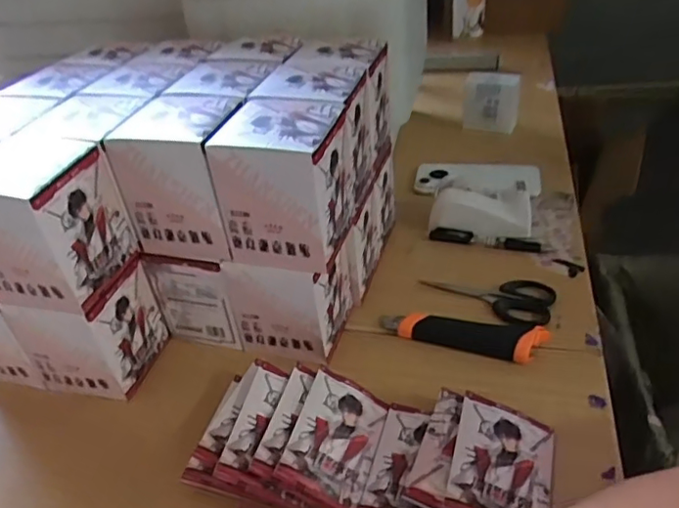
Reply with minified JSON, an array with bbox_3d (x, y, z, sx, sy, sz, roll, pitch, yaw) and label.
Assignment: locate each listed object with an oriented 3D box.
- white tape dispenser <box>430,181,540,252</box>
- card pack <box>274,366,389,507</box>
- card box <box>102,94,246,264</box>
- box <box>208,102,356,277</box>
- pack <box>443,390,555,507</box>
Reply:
[{"bbox_3d":[0.162,-0.041,0.654,0.118,0.056,0.046,4,37,13],"label":"white tape dispenser"},{"bbox_3d":[-0.002,0.138,0.442,0.064,0.007,0.095,32,43,-5],"label":"card pack"},{"bbox_3d":[-0.128,-0.067,0.499,0.087,0.112,0.083,5,37,15],"label":"card box"},{"bbox_3d":[-0.040,-0.058,0.473,0.088,0.107,0.087,9,38,19],"label":"box"},{"bbox_3d":[0.117,0.152,0.420,0.071,0.008,0.096,22,43,7],"label":"pack"}]

